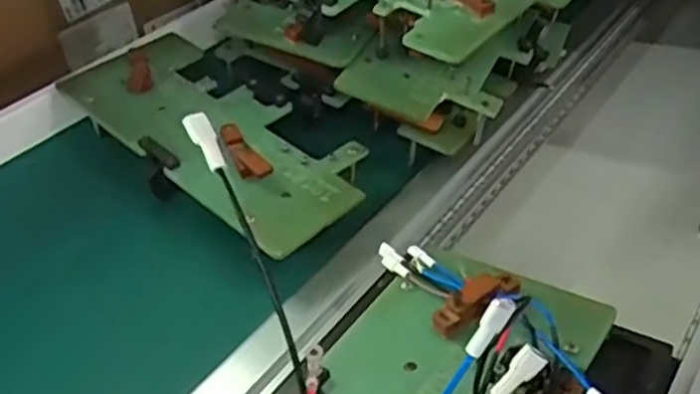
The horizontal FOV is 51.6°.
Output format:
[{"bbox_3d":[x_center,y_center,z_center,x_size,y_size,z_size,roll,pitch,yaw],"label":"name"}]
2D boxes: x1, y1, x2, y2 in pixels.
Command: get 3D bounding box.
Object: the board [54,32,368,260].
[{"bbox_3d":[-0.113,-0.062,0.606,0.292,0.025,0.127,33,52,29],"label":"board"}]

